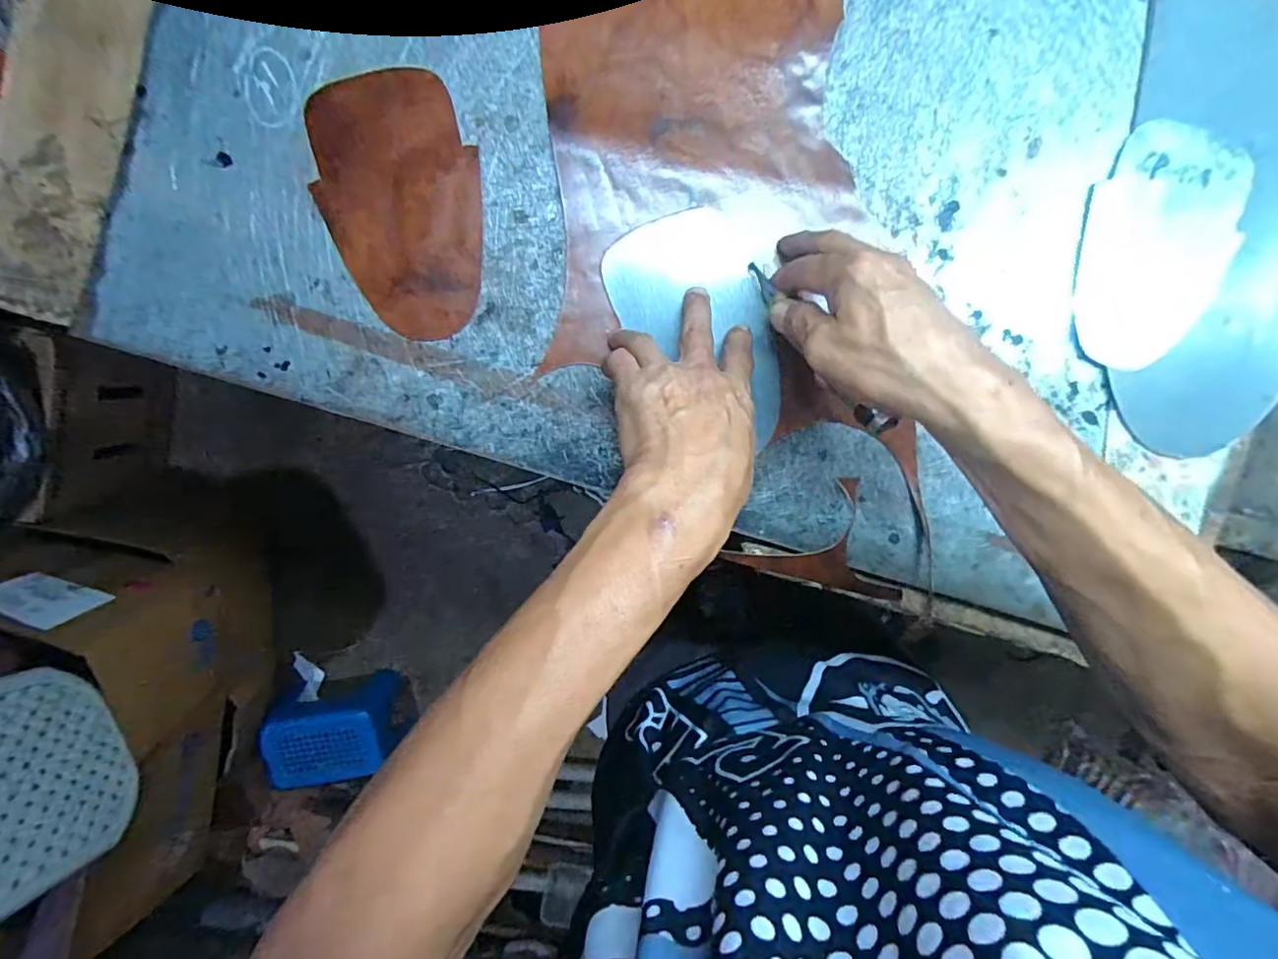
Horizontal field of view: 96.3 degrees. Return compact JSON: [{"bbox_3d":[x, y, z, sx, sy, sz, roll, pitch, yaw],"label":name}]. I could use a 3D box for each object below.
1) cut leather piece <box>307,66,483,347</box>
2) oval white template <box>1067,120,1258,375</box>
[{"bbox_3d":[-0.155,-0.178,0.375,0.100,0.005,0.164,-4,96,-3],"label":"cut leather piece"},{"bbox_3d":[0.350,-0.156,0.385,0.099,0.004,0.159,9,94,2],"label":"oval white template"}]

